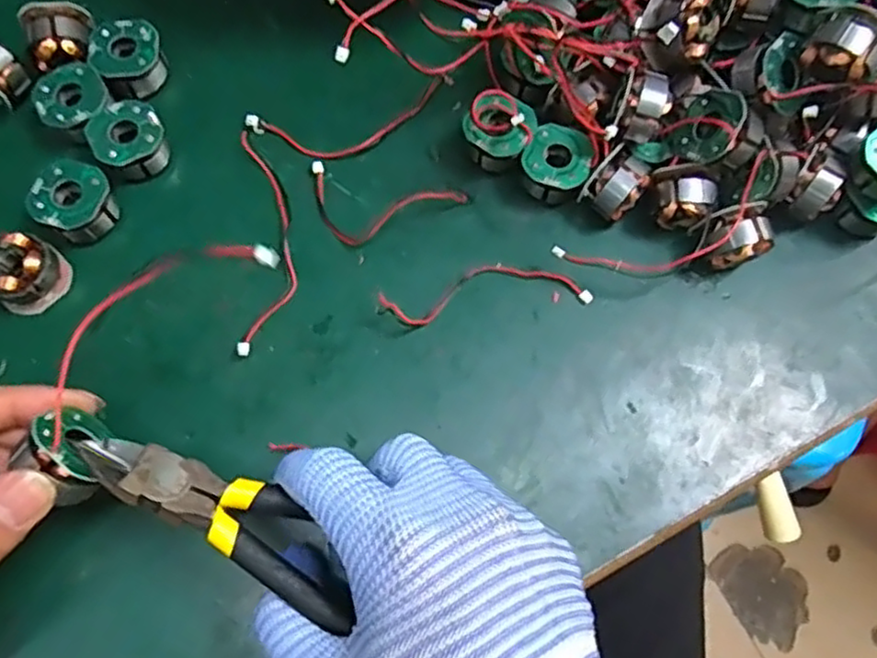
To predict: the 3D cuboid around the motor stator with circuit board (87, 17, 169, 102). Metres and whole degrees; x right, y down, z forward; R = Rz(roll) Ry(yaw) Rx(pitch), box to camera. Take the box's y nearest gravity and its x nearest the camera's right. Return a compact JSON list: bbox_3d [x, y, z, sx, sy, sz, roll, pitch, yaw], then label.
[{"bbox_3d":[-0.146,-0.127,0.325,0.032,0.021,0.031,0,72,-1],"label":"motor stator with circuit board"}]

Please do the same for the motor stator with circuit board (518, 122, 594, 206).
[{"bbox_3d":[0.054,-0.073,0.315,0.029,0.021,0.032,32,74,8],"label":"motor stator with circuit board"}]

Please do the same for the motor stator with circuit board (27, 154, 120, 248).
[{"bbox_3d":[-0.159,-0.055,0.303,0.029,0.023,0.032,34,75,9],"label":"motor stator with circuit board"}]

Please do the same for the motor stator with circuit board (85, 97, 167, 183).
[{"bbox_3d":[-0.139,-0.084,0.313,0.031,0.021,0.030,0,72,-1],"label":"motor stator with circuit board"}]

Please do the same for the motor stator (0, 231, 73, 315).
[{"bbox_3d":[-0.176,-0.023,0.293,0.028,0.021,0.030,0,72,-1],"label":"motor stator"}]

